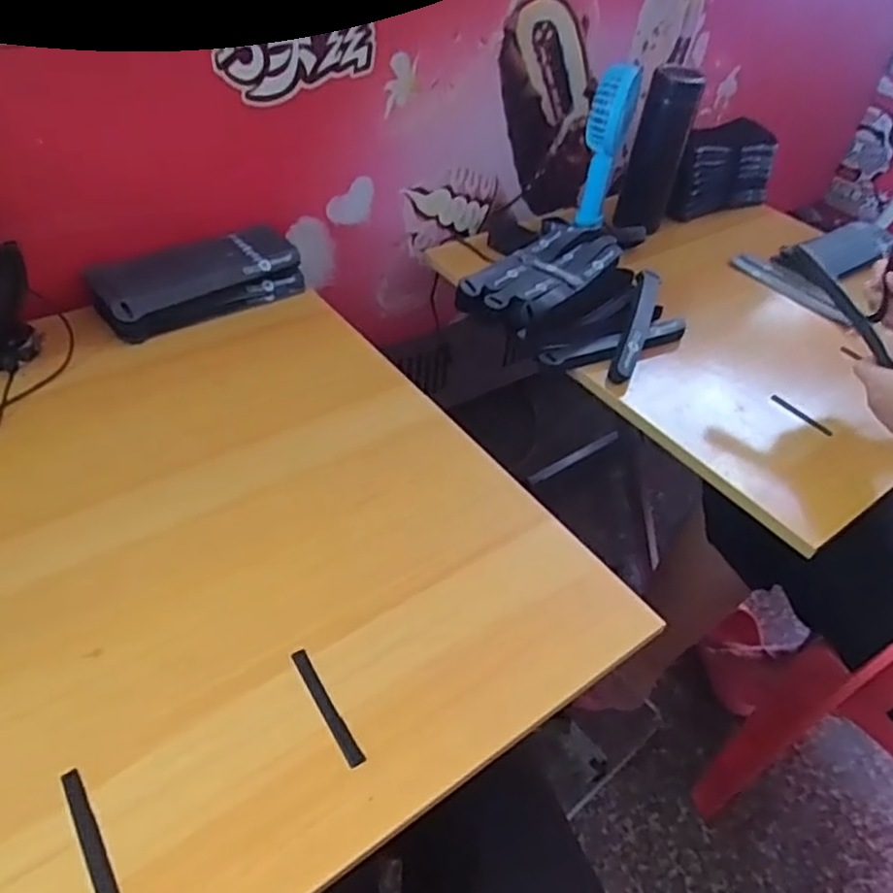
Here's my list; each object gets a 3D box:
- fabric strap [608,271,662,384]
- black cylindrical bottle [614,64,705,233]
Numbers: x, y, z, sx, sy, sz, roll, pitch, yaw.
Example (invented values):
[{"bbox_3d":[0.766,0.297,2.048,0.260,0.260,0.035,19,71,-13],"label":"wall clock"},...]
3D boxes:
[{"bbox_3d":[0.219,-0.142,0.800,0.027,0.037,0.196,17,44,9],"label":"fabric strap"},{"bbox_3d":[0.296,-0.412,0.971,0.071,0.209,0.067,17,44,9],"label":"black cylindrical bottle"}]

